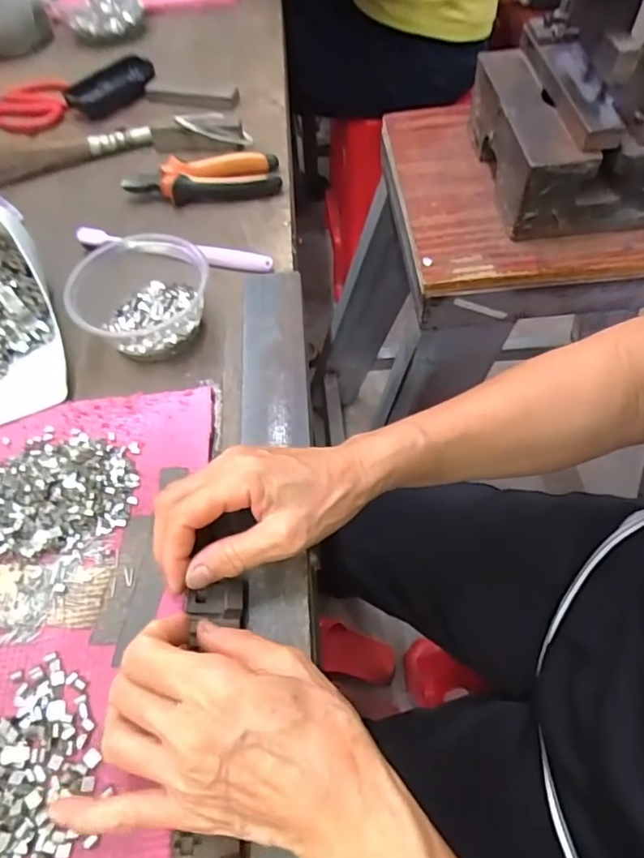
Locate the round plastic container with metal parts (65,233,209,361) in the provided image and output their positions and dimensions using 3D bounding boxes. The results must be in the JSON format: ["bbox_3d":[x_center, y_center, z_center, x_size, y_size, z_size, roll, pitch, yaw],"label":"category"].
[{"bbox_3d":[-0.145,-0.106,0.436,0.110,0.041,0.092,-18,59,-8],"label":"round plastic container with metal parts"}]

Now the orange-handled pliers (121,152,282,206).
[{"bbox_3d":[-0.118,-0.248,0.536,0.147,0.022,0.052,-13,57,-3],"label":"orange-handled pliers"}]

